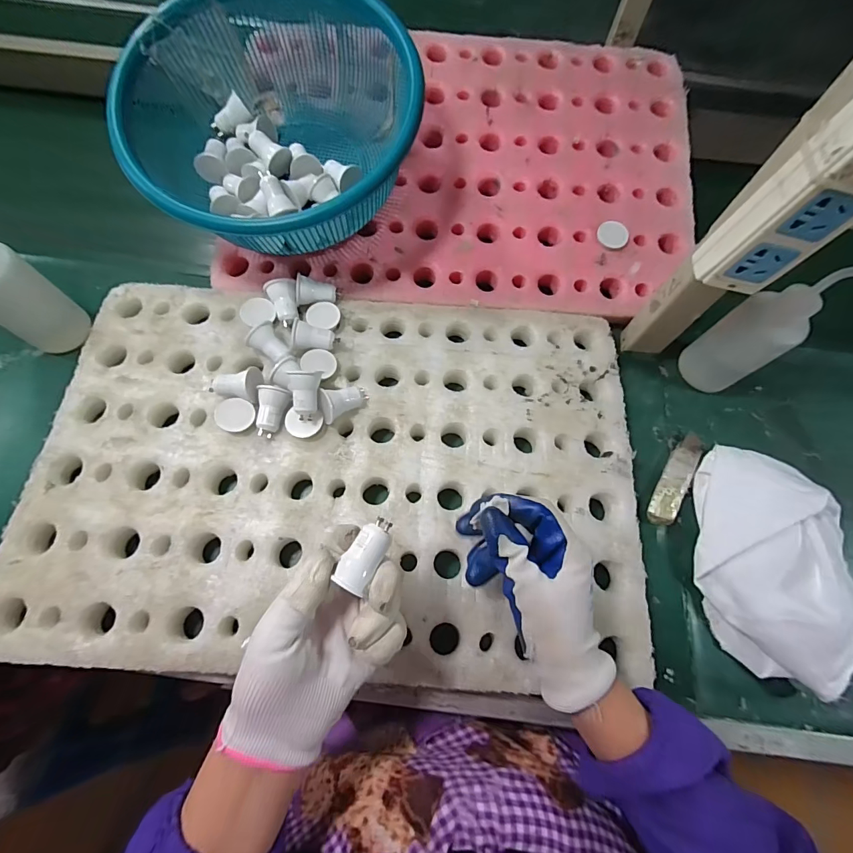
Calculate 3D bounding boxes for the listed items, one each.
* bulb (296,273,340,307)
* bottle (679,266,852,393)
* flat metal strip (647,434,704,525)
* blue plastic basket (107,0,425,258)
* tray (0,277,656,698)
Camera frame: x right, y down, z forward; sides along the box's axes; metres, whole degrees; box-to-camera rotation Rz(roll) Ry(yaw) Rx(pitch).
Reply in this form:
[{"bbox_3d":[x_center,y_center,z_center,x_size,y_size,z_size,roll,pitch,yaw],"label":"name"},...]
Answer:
[{"bbox_3d":[-0.116,-0.141,0.437,0.038,0.028,0.030,4,69,-1],"label":"bulb"},{"bbox_3d":[0.337,-0.091,0.401,0.077,0.175,0.051,3,69,-1],"label":"bottle"},{"bbox_3d":[0.259,0.054,0.428,0.027,0.012,0.106,31,70,8],"label":"flat metal strip"},{"bbox_3d":[-0.148,-0.311,0.424,0.282,0.117,0.283,3,69,-1],"label":"blue plastic basket"},{"bbox_3d":[-0.078,0.037,0.399,0.556,0.054,0.370,4,69,-1],"label":"tray"}]

